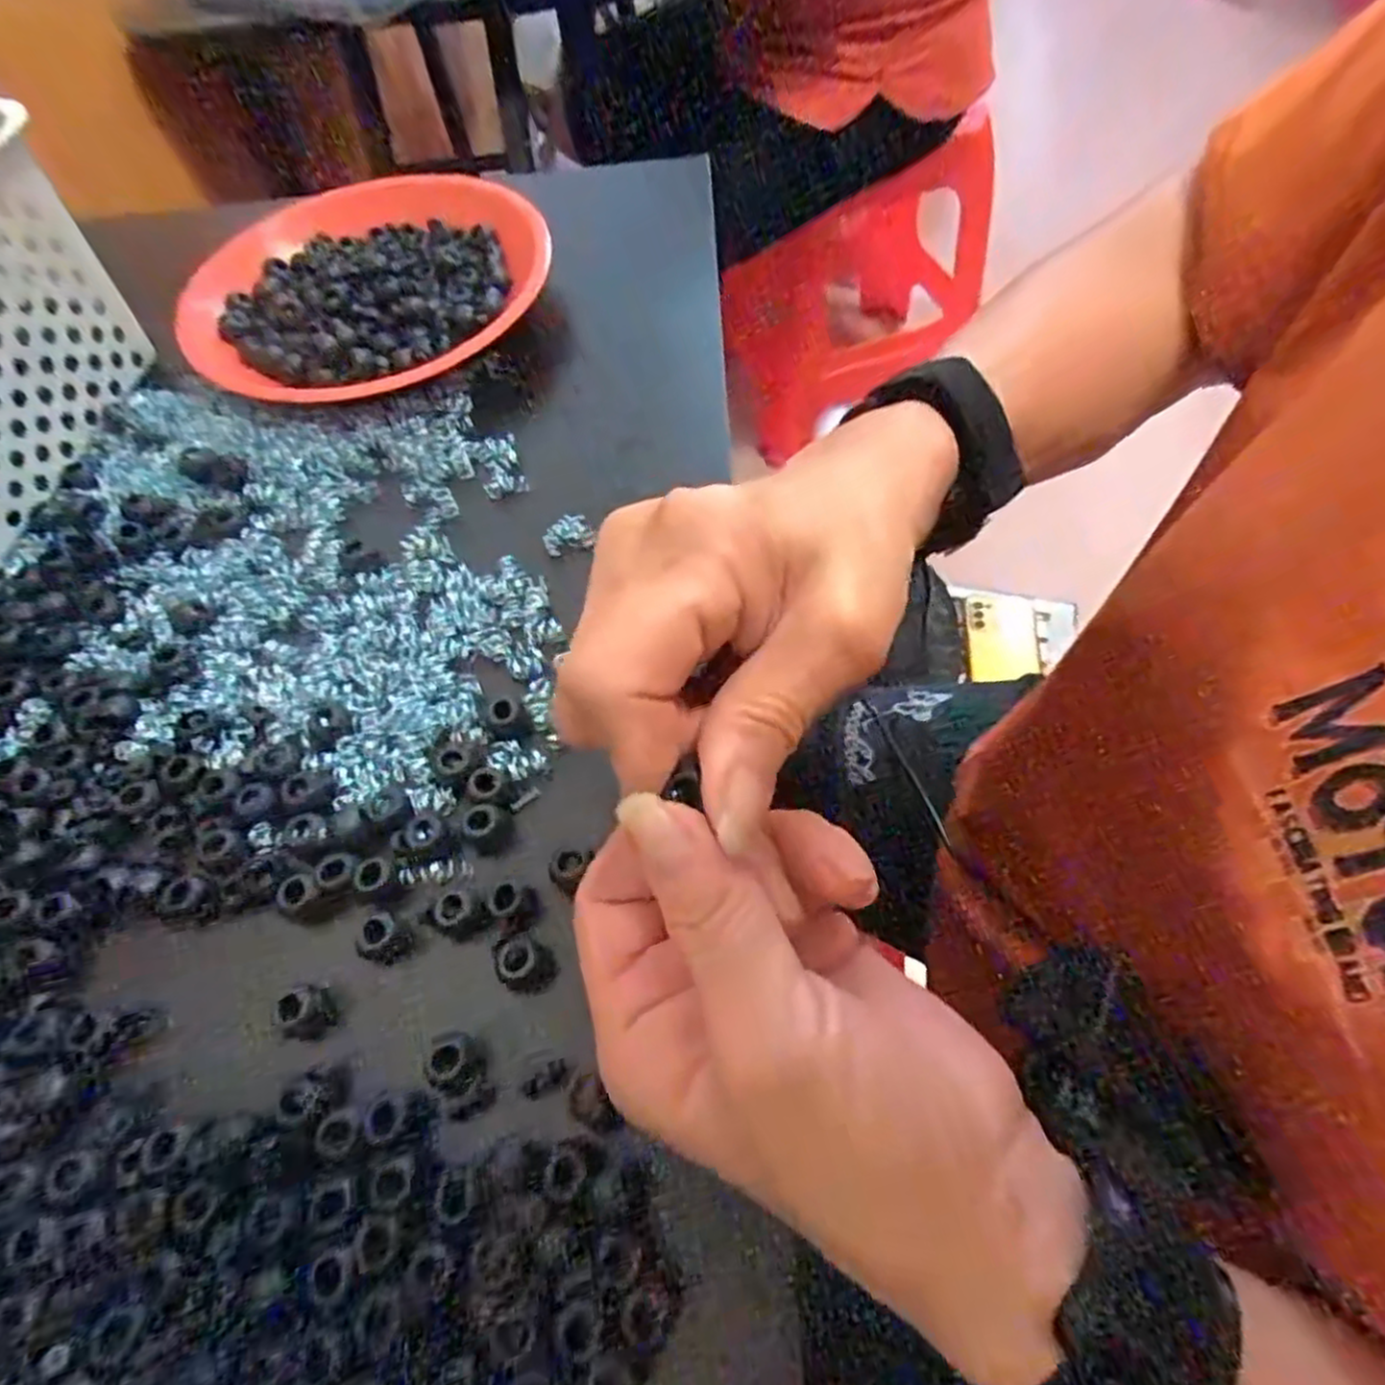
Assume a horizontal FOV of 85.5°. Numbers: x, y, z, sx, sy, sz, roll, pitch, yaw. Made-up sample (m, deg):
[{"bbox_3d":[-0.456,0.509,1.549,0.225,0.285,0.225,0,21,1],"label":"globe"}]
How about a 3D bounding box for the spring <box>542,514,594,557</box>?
[{"bbox_3d":[-0.054,-0.068,0.323,0.020,0.009,0.011,-20,61,-7],"label":"spring"}]

